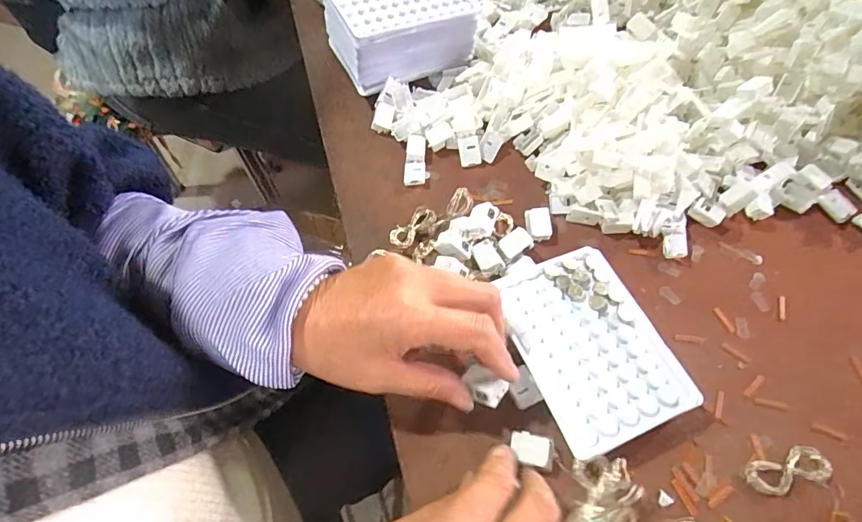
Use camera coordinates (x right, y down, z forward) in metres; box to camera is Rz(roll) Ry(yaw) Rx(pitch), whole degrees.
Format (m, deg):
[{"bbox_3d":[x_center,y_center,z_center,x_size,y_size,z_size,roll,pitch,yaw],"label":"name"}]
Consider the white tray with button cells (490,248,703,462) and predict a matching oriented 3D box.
[{"bbox_3d":[0.111,0.057,0.323,0.097,0.007,0.131,-22,65,-12],"label":"white tray with button cells"}]

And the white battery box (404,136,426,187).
[{"bbox_3d":[-0.015,-0.095,0.431,0.019,0.010,0.055,2,59,-1],"label":"white battery box"}]

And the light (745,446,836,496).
[{"bbox_3d":[0.238,0.139,0.305,0.053,0.010,0.023,-9,60,-7],"label":"light"}]

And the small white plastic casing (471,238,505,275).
[{"bbox_3d":[0.047,-0.003,0.368,0.020,0.008,0.028,-17,61,-12],"label":"small white plastic casing"}]

